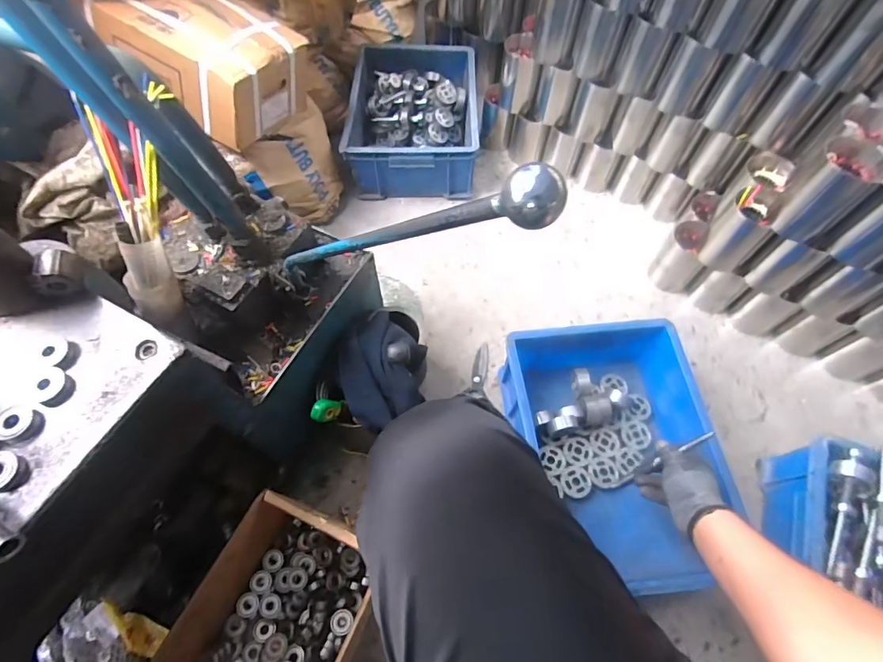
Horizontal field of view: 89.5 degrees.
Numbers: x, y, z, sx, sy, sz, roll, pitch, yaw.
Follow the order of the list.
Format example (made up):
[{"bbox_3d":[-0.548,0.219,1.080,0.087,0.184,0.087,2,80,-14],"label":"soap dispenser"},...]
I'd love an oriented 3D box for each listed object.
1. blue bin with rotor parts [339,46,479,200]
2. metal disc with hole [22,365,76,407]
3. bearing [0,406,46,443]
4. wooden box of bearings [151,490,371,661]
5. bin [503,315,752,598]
[{"bbox_3d":[-0.068,-0.530,1.112,0.298,0.139,0.384,1,62,0],"label":"blue bin with rotor parts"},{"bbox_3d":[-0.342,0.048,0.389,0.036,0.014,0.032,28,65,13],"label":"metal disc with hole"},{"bbox_3d":[-0.354,0.078,0.373,0.028,0.013,0.028,0,62,0],"label":"bearing"},{"bbox_3d":[-0.222,0.400,0.578,0.184,0.174,0.306,22,64,11],"label":"wooden box of bearings"},{"bbox_3d":[0.280,0.198,0.754,0.293,0.151,0.403,-6,62,-4],"label":"bin"}]

